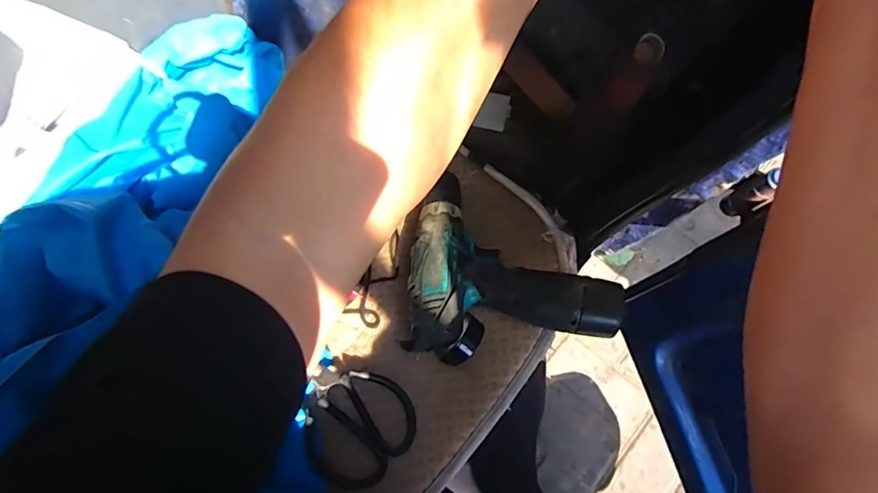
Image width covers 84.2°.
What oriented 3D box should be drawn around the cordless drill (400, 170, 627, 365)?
[{"bbox_3d":[0.056,0.016,0.468,0.171,0.054,0.191,5,69,-1],"label":"cordless drill"}]

